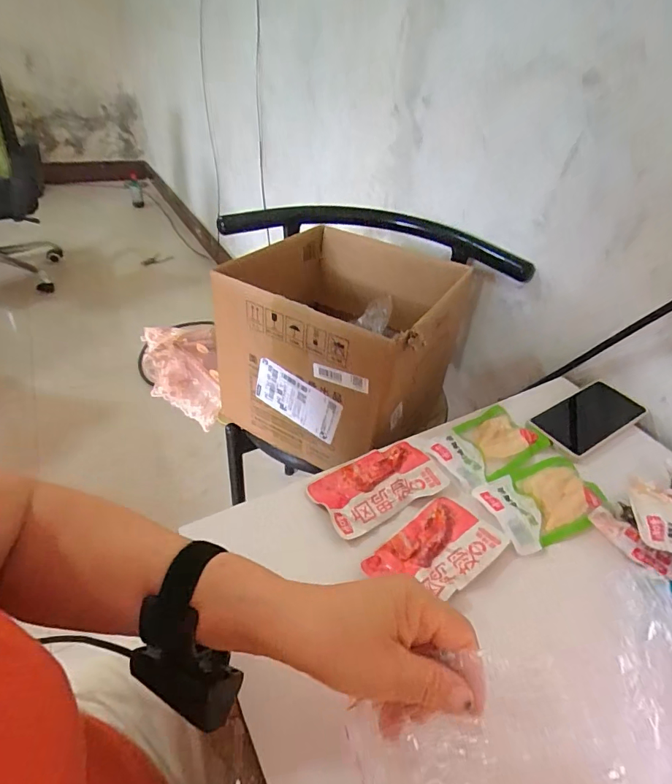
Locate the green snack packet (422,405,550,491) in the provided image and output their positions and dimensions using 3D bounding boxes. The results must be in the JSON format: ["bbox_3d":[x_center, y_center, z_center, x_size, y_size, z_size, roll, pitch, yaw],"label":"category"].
[{"bbox_3d":[0.175,0.060,0.522,0.141,0.007,0.079,-21,46,-30],"label":"green snack packet"}]

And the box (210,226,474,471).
[{"bbox_3d":[0.045,-0.095,0.702,0.256,0.230,0.370,23,42,21],"label":"box"}]

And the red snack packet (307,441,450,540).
[{"bbox_3d":[0.046,0.091,0.463,0.132,0.011,0.074,-19,45,-28],"label":"red snack packet"}]

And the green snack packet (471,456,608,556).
[{"bbox_3d":[0.216,0.110,0.463,0.130,0.010,0.081,-12,42,-21],"label":"green snack packet"}]

